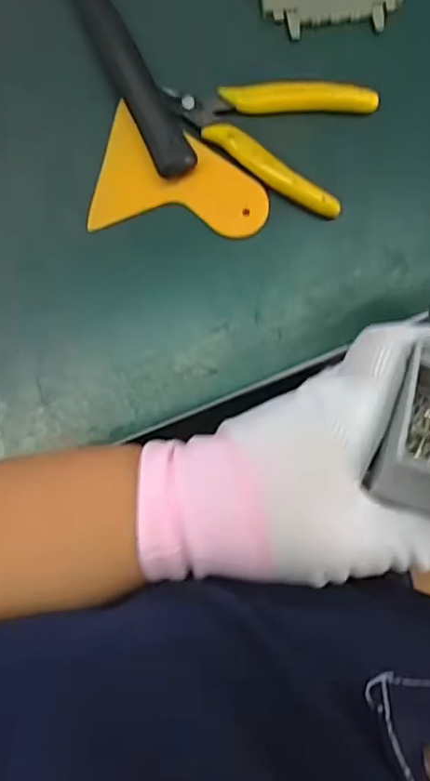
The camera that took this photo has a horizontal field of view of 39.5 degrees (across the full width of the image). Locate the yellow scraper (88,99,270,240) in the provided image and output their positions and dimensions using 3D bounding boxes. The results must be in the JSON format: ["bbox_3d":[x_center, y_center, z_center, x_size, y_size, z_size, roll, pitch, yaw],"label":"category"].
[{"bbox_3d":[-0.018,-0.120,0.350,0.099,0.008,0.066,14,94,2],"label":"yellow scraper"}]

